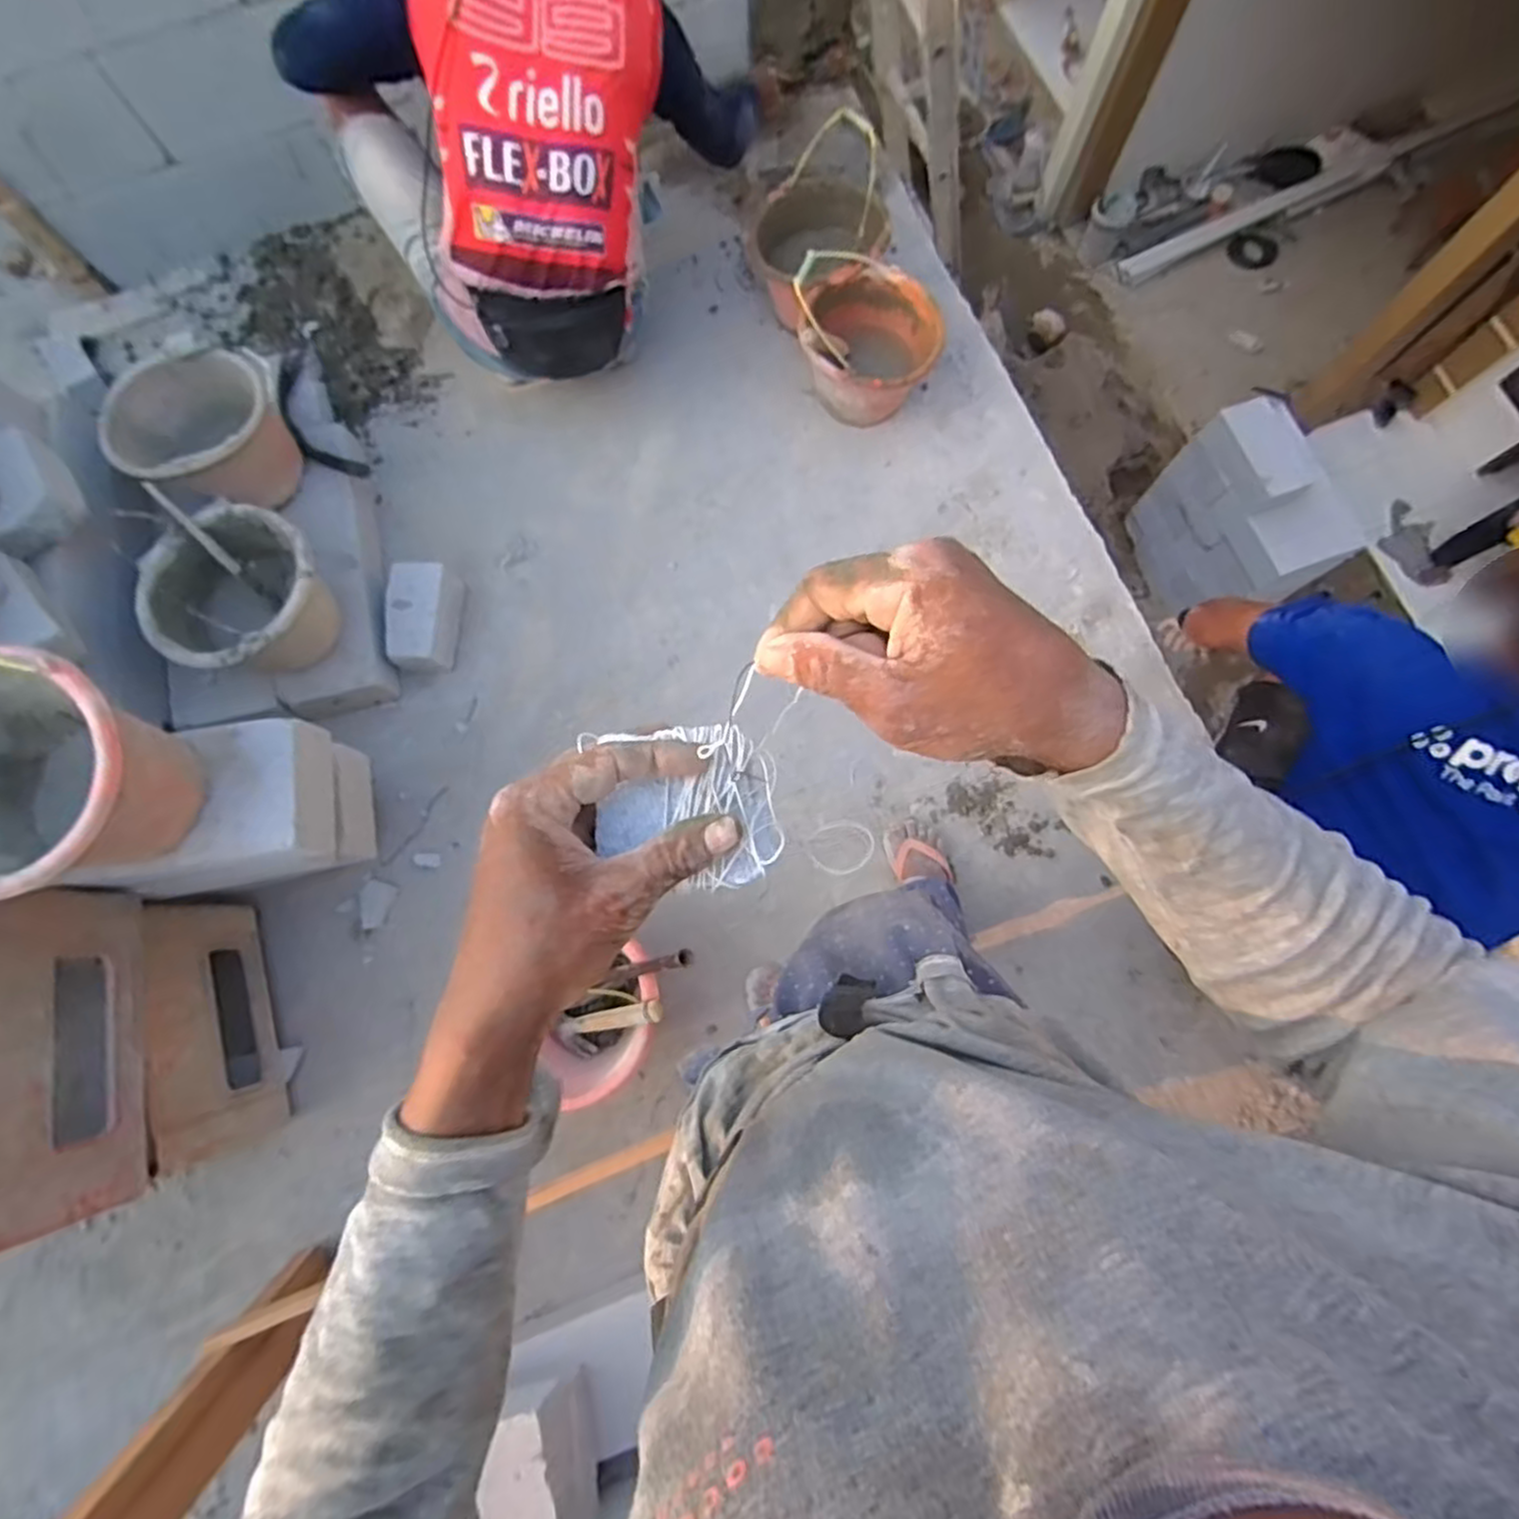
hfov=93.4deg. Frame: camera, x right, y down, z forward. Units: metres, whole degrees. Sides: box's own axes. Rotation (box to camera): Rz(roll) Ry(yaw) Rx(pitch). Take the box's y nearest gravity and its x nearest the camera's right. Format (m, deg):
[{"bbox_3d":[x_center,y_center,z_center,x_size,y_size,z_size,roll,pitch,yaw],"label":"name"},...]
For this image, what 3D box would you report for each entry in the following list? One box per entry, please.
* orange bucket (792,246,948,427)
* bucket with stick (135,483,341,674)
[{"bbox_3d":[0.232,-0.912,1.566,0.297,0.240,0.289,0,77,1],"label":"orange bucket"},{"bbox_3d":[-0.952,-0.293,1.347,0.287,0.224,0.286,0,77,1],"label":"bucket with stick"}]

